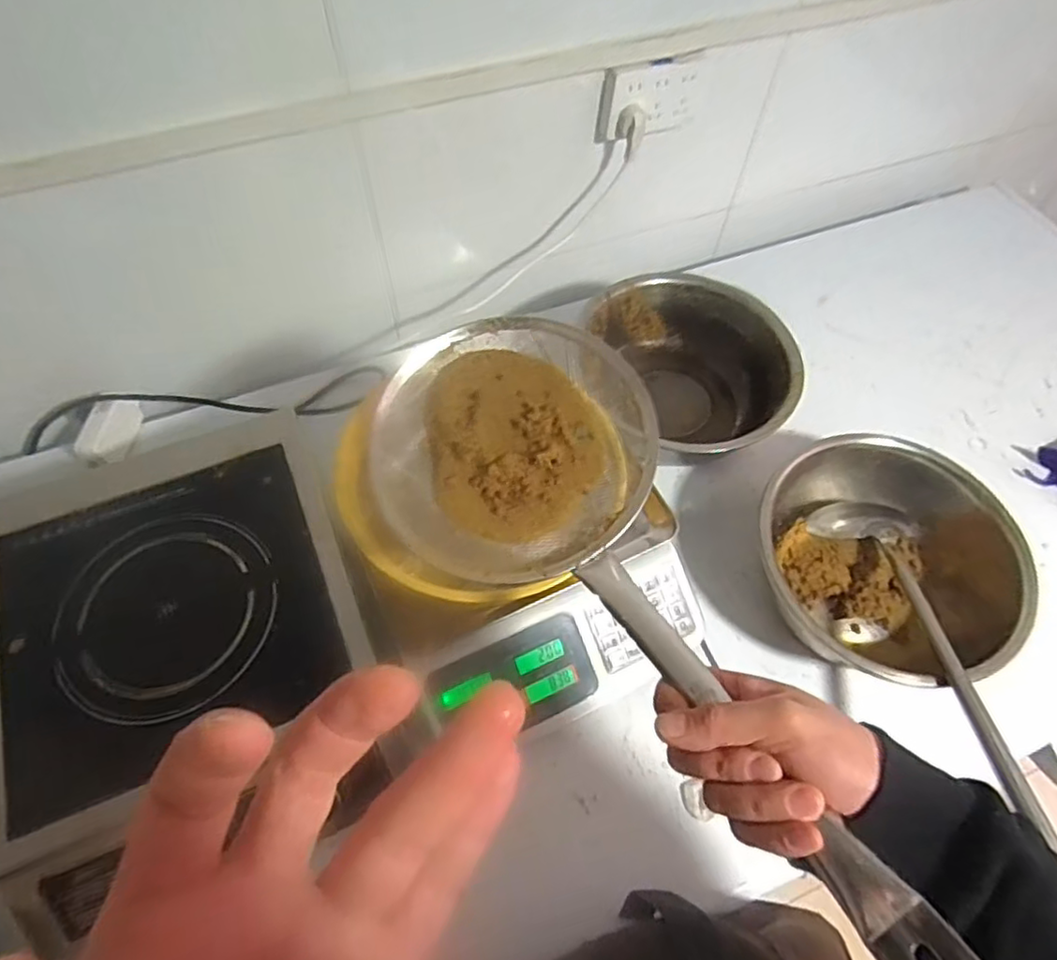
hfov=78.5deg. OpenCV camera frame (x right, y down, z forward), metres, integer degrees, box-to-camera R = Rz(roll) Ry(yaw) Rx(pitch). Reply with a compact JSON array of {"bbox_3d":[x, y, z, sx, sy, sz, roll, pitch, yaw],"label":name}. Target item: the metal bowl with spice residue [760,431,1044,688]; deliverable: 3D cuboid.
[{"bbox_3d":[0.412,0.104,0.777,0.299,0.133,0.281,0,60,-1],"label":"metal bowl with spice residue"}]

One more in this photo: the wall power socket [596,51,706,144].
[{"bbox_3d":[0.164,-0.502,0.854,0.131,0.095,0.027,-7,60,-5],"label":"wall power socket"}]

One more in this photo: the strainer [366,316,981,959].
[{"bbox_3d":[0.054,0.067,0.417,0.204,0.086,0.476,-27,53,-16],"label":"strainer"}]

